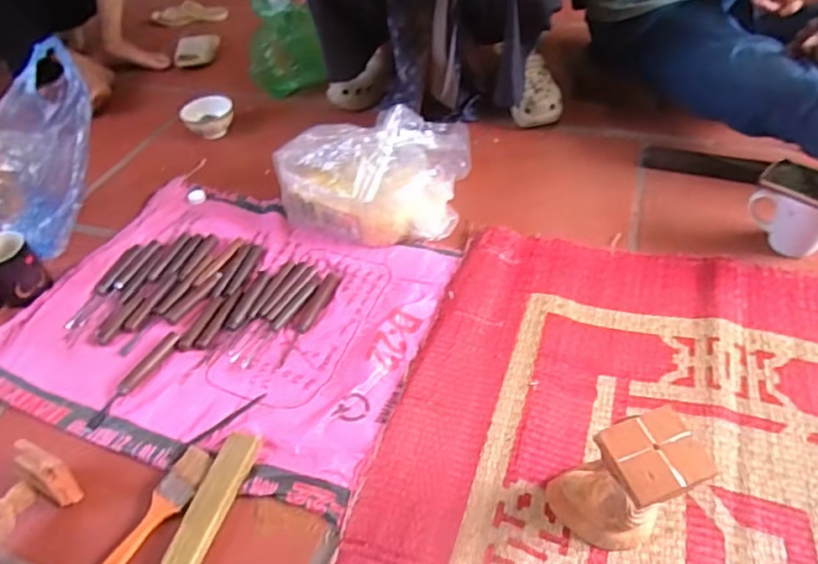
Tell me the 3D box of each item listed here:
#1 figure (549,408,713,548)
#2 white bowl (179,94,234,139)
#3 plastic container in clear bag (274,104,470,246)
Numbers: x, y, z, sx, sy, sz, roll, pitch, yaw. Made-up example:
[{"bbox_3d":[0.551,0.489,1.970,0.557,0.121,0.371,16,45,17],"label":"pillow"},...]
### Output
[{"bbox_3d":[0.206,0.197,0.563,0.099,0.168,0.087,-18,47,-10],"label":"figure"},{"bbox_3d":[-0.429,-0.355,1.239,0.096,0.062,0.096,-4,46,4],"label":"white bowl"},{"bbox_3d":[-0.055,-0.182,0.961,0.317,0.149,0.197,-7,46,0],"label":"plastic container in clear bag"}]

